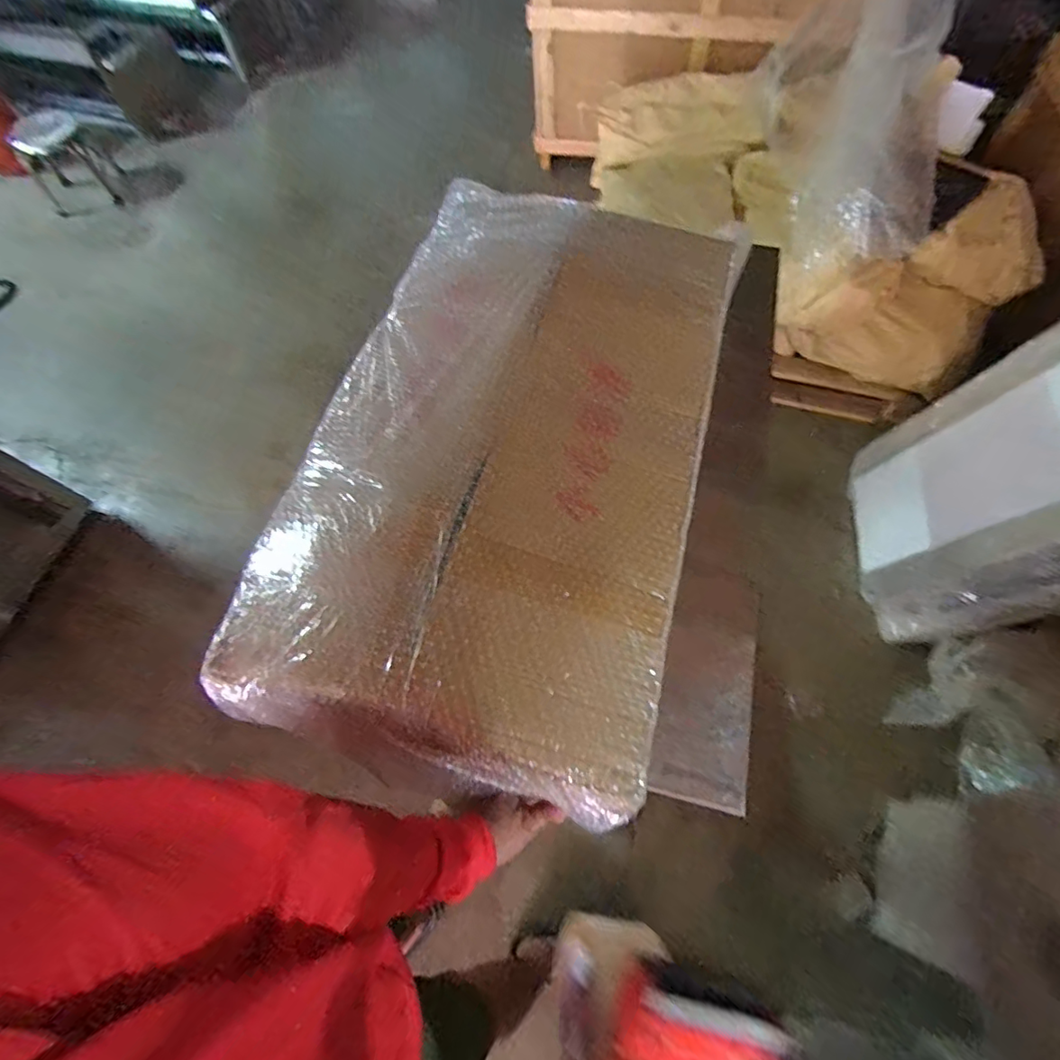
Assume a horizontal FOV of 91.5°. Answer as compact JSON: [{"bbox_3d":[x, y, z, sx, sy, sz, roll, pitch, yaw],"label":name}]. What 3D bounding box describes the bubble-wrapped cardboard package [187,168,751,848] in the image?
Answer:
[{"bbox_3d":[-0.019,-0.123,0.596,0.425,0.078,0.744,14,65,9],"label":"bubble-wrapped cardboard package"}]

